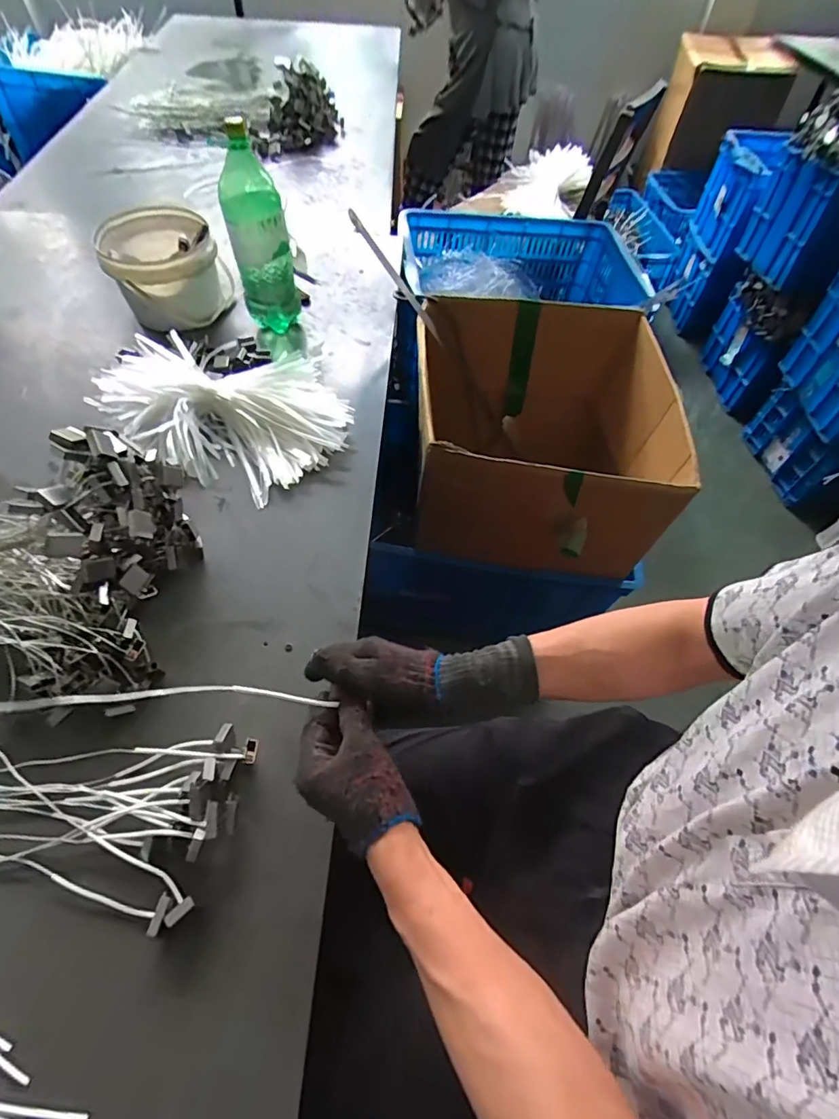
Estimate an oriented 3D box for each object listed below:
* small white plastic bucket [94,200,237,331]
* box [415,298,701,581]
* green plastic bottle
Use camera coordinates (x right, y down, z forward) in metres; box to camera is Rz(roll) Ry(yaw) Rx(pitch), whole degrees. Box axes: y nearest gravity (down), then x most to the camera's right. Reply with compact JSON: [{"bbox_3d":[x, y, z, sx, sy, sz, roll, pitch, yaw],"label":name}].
[{"bbox_3d":[-0.493,-0.552,0.981,0.201,0.154,0.209,1,58,-2],"label":"small white plastic bucket"},{"bbox_3d":[0.252,-0.232,1.065,0.555,0.364,0.508,10,58,3],"label":"box"},{"bbox_3d":[-0.276,-0.541,0.880,0.098,0.303,0.095,-16,60,-13],"label":"green plastic bottle"}]

